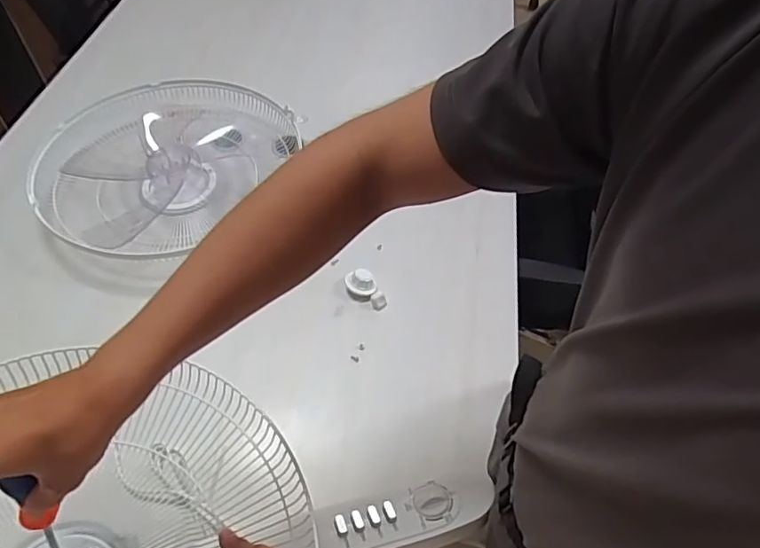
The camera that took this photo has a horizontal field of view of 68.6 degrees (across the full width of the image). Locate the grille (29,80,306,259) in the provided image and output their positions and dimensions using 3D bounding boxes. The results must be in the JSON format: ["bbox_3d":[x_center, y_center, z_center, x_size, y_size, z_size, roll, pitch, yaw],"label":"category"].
[{"bbox_3d":[-0.404,-0.198,1.016,0.408,0.096,0.447,19,54,14],"label":"grille"}]

